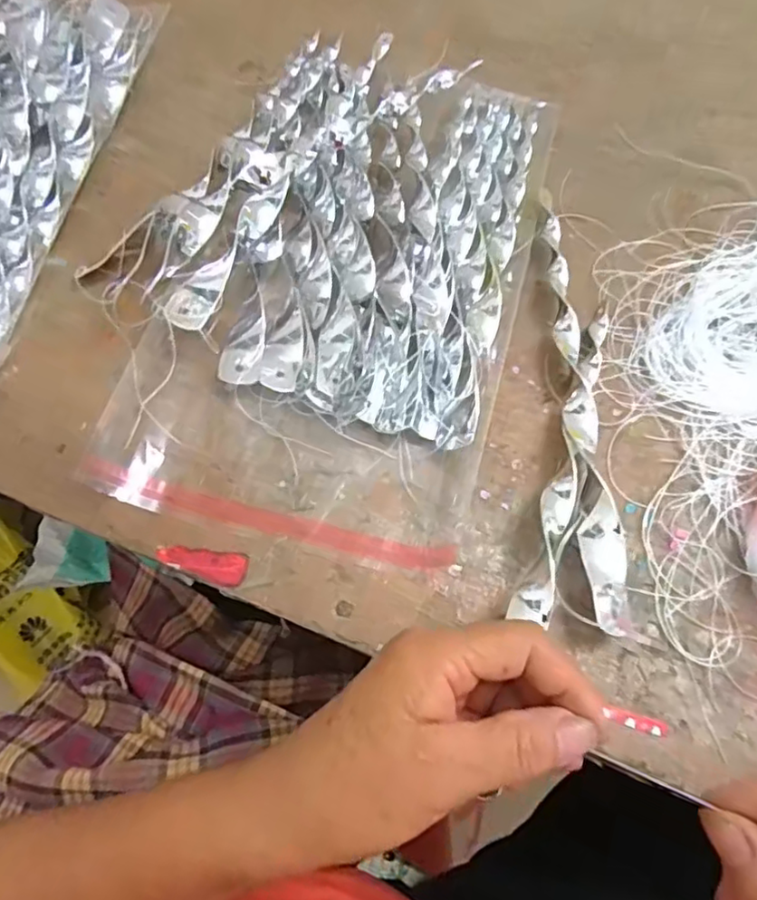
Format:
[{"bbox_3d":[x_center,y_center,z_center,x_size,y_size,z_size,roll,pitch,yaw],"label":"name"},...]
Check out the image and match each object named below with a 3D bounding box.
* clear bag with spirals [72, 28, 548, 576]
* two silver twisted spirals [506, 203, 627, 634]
[{"bbox_3d":[-0.014,-0.127,0.374,0.207,0.044,0.364,15,67,4],"label":"clear bag with spirals"},{"bbox_3d":[0.116,-0.030,0.346,0.058,0.024,0.263,10,67,2],"label":"two silver twisted spirals"}]

